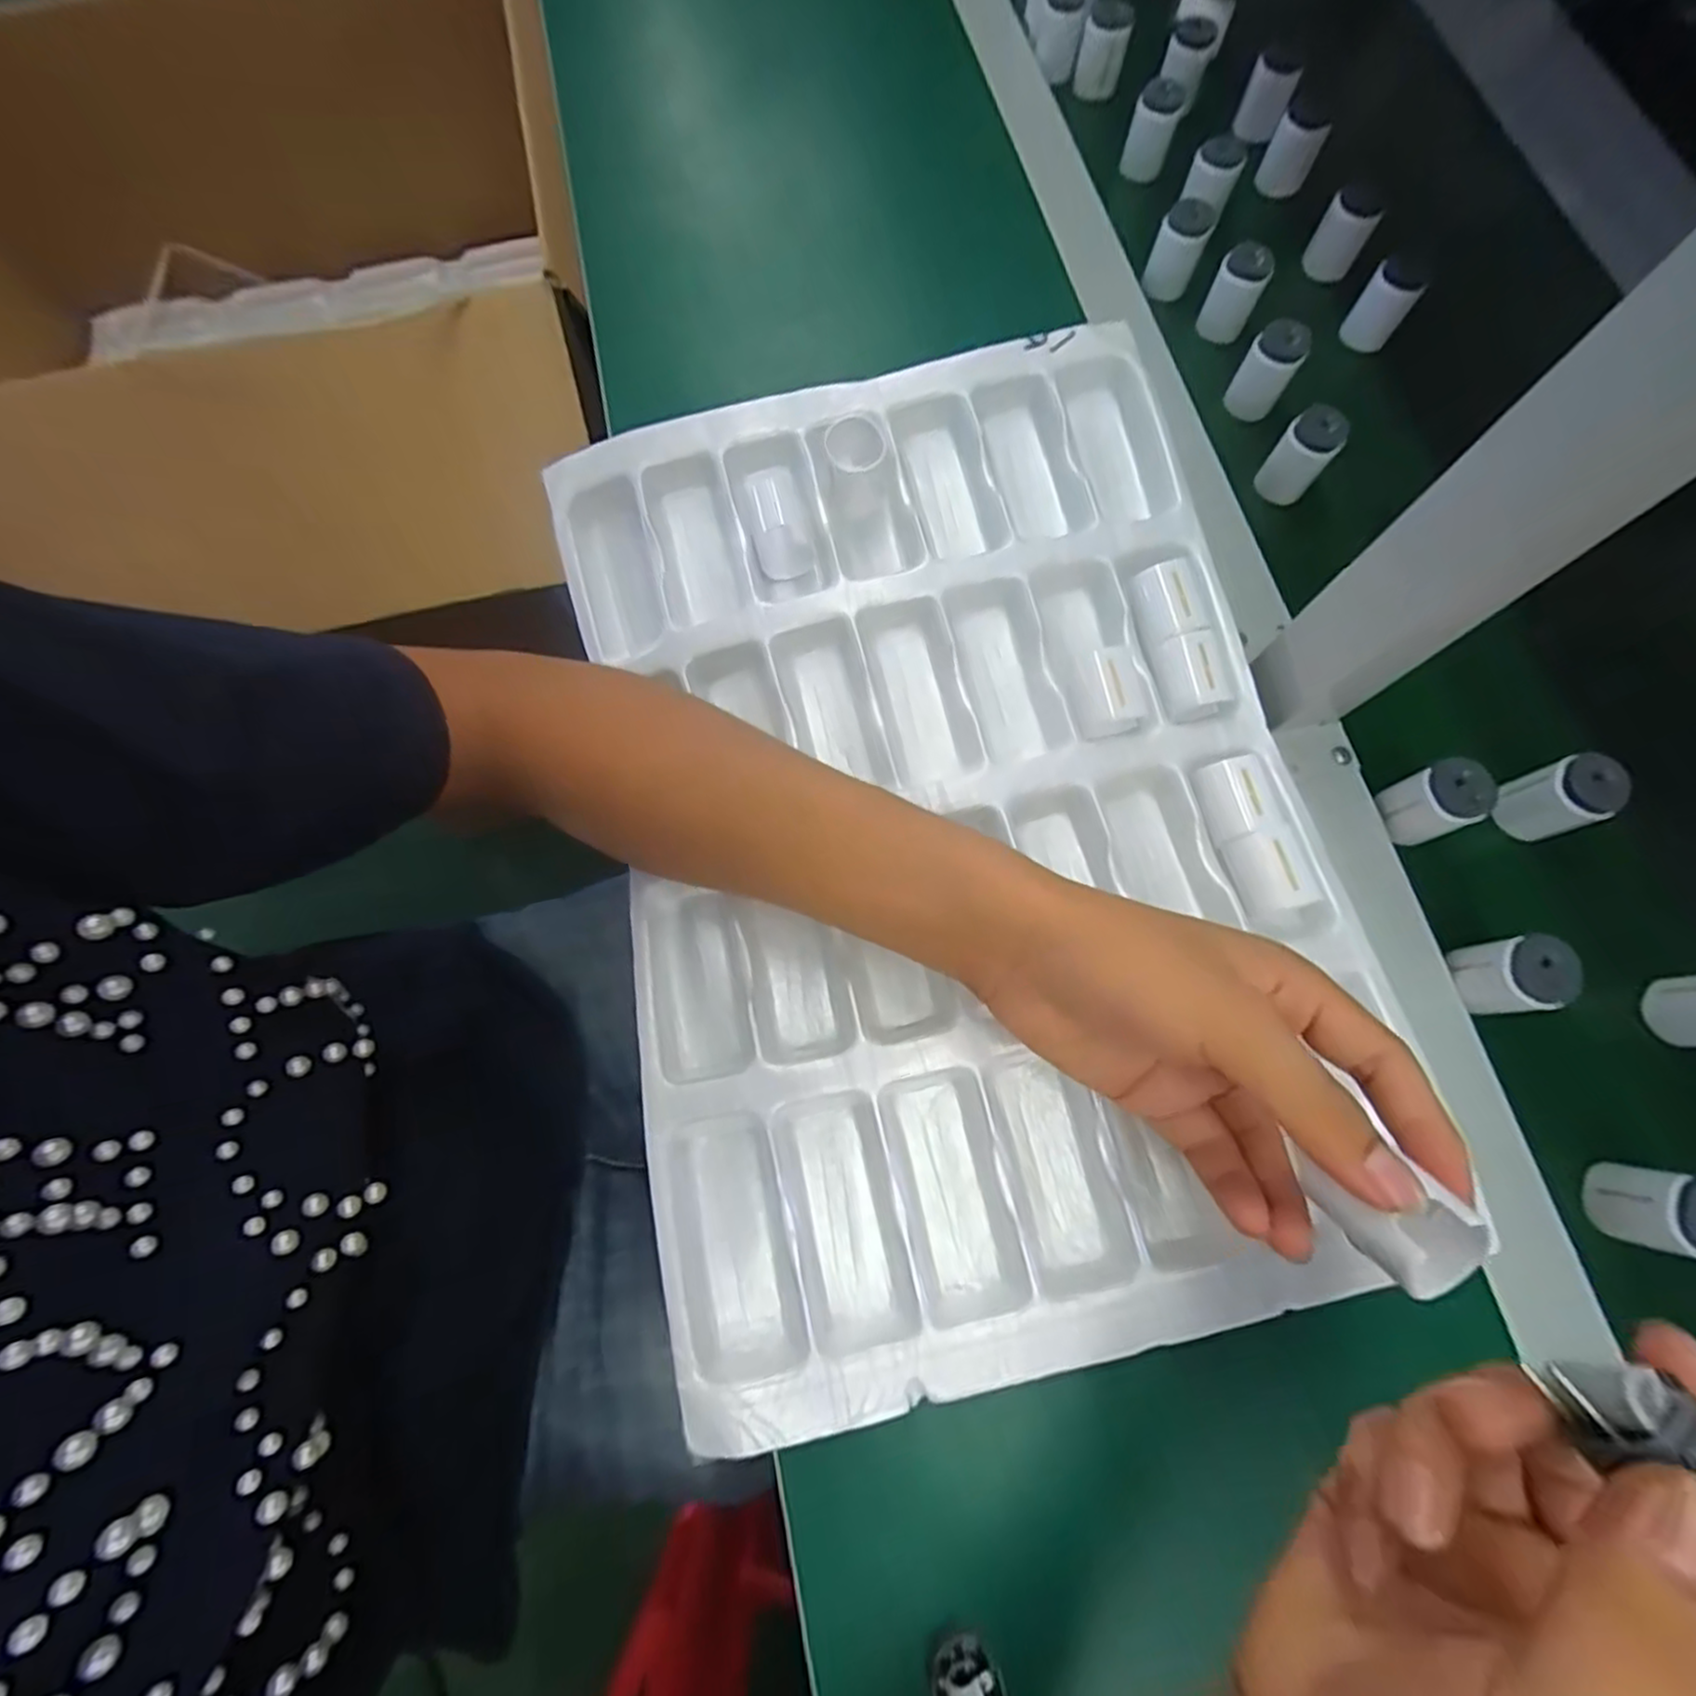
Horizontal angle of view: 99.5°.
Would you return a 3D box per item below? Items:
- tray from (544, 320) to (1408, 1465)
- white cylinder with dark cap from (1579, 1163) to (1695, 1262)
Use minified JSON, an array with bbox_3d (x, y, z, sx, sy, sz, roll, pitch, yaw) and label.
[{"bbox_3d":[0.044,-0.013,0.332,0.306,0.051,0.444,-15,78,-1],"label":"tray"},{"bbox_3d":[0.326,0.145,0.286,0.024,0.042,0.030,14,76,5],"label":"white cylinder with dark cap"}]

